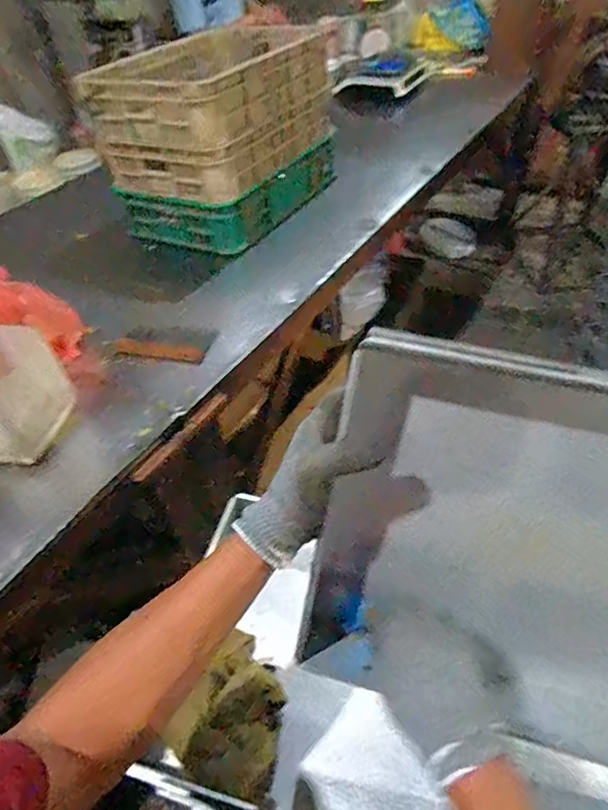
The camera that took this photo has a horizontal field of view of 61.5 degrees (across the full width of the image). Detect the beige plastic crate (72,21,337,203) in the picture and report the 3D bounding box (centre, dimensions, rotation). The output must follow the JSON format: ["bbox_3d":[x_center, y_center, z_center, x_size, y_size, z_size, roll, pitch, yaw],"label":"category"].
[{"bbox_3d":[-0.269,-0.789,1.412,0.449,0.293,0.514,27,54,27],"label":"beige plastic crate"}]

